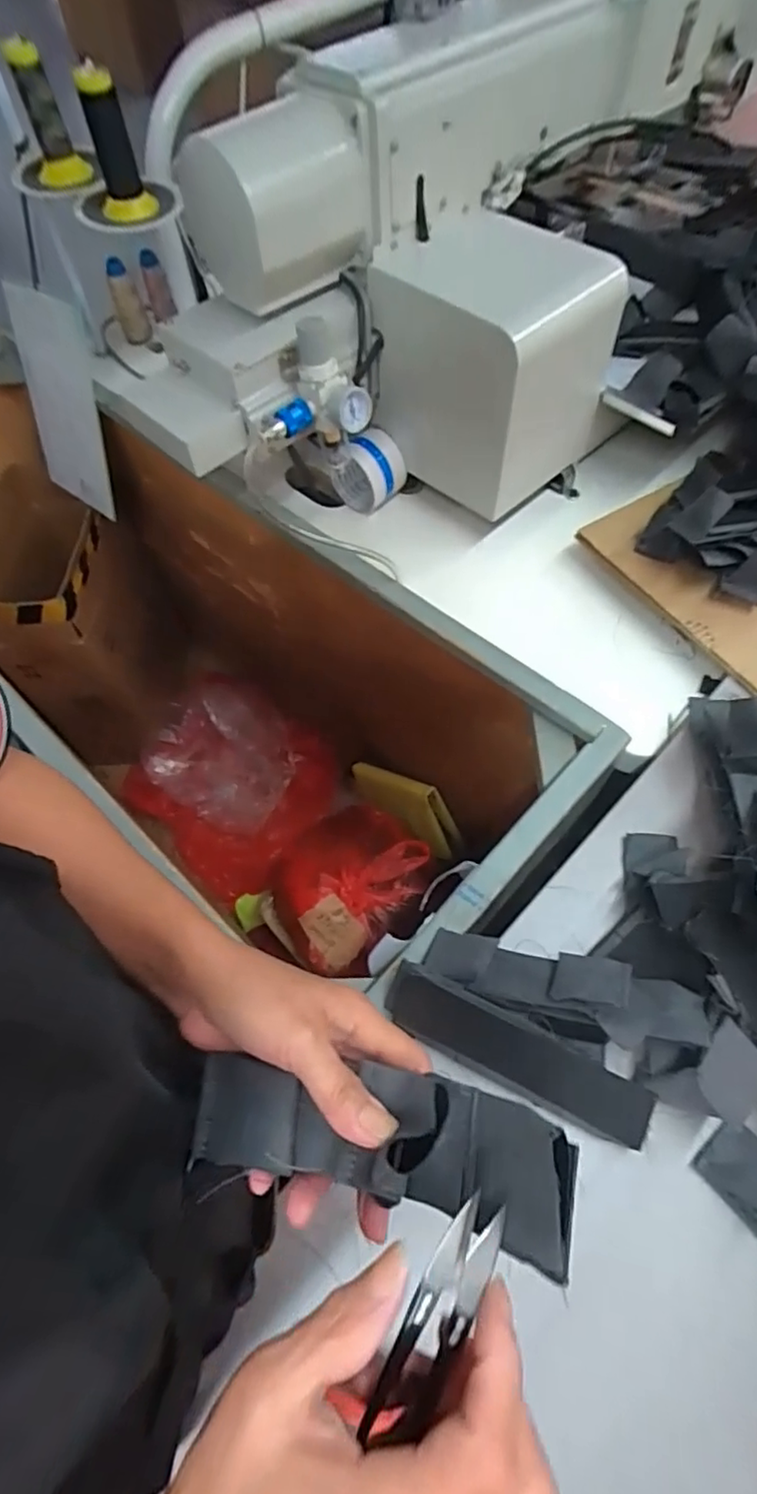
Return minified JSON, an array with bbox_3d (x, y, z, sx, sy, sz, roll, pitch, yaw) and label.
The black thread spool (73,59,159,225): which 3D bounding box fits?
[{"bbox_3d":[-0.330,-0.744,0.764,0.064,0.133,0.061,-16,61,-5],"label":"black thread spool"}]

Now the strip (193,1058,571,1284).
[{"bbox_3d":[-0.007,0.160,0.254,0.178,0.037,0.048,-10,56,31],"label":"strip"}]

